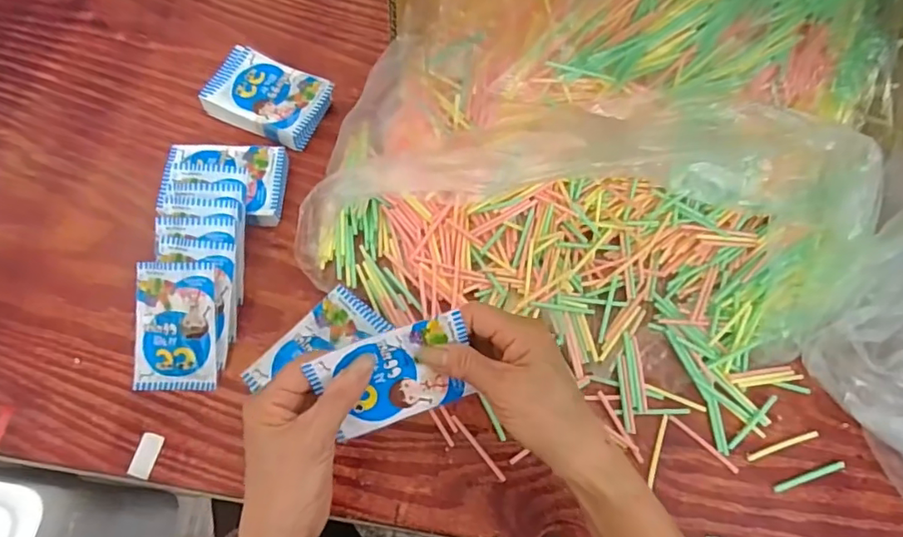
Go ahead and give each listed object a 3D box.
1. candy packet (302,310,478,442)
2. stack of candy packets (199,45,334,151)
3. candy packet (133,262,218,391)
[{"bbox_3d":[-0.034,0.069,0.352,0.098,0.008,0.064,-20,112,-5],"label":"candy packet"},{"bbox_3d":[-0.179,-0.167,0.530,0.109,0.027,0.073,24,69,9],"label":"stack of candy packets"},{"bbox_3d":[-0.224,0.048,0.436,0.064,0.009,0.103,1,93,0],"label":"candy packet"}]

